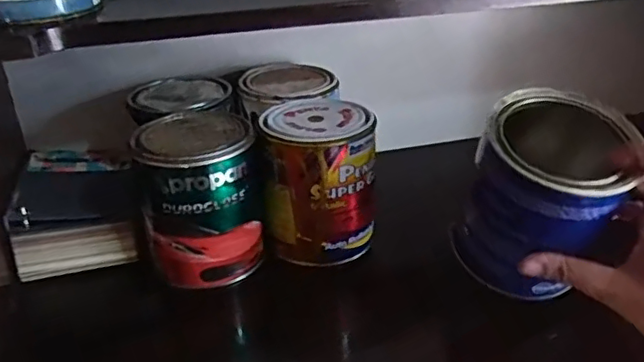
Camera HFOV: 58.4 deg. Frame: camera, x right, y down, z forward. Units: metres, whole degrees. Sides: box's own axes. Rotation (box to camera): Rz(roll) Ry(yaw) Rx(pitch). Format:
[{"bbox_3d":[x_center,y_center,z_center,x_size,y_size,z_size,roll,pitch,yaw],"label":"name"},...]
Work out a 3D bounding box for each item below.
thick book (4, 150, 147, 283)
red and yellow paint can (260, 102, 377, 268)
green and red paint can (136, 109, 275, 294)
[{"bbox_3d":[-0.245,0.020,0.591,0.112,0.057,0.164,-11,31,-14],"label":"thick book"},{"bbox_3d":[-0.001,-0.002,0.558,0.105,0.127,0.108,-3,30,0],"label":"red and yellow paint can"},{"bbox_3d":[-0.111,0.015,0.534,0.110,0.130,0.107,-9,31,-11],"label":"green and red paint can"}]

